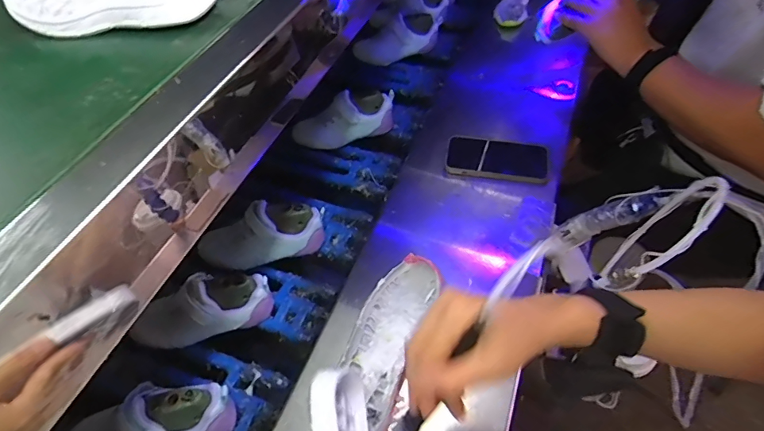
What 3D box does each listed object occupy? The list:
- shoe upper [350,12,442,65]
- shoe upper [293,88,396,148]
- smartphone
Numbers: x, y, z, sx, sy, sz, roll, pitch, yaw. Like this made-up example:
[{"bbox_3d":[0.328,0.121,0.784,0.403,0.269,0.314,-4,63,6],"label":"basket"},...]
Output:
[{"bbox_3d":[0.034,-0.374,0.977,0.191,0.065,0.074,-16,52,12],"label":"shoe upper"},{"bbox_3d":[-0.067,-0.176,0.824,0.184,0.070,0.075,-18,50,-8],"label":"shoe upper"},{"bbox_3d":[0.186,-0.093,0.739,0.160,0.016,0.086,4,50,11],"label":"smartphone"}]

